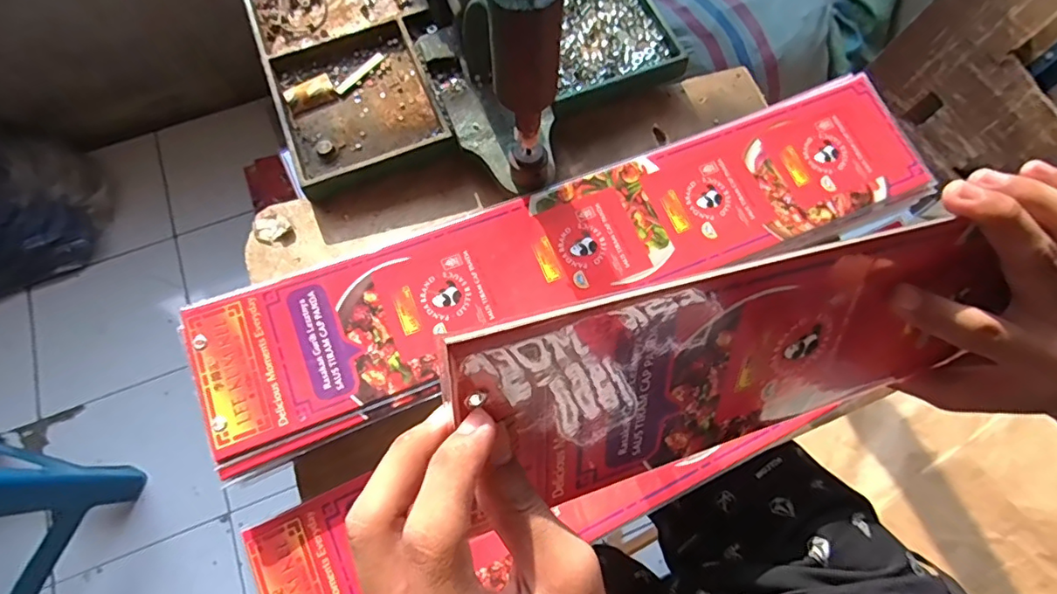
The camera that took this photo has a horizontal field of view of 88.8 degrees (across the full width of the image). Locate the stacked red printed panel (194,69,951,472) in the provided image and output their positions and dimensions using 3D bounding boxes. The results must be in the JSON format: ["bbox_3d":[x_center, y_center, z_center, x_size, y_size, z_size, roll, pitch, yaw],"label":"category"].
[{"bbox_3d":[0.040,-0.041,0.404,0.555,0.012,0.121,-22,73,-10],"label":"stacked red printed panel"}]

